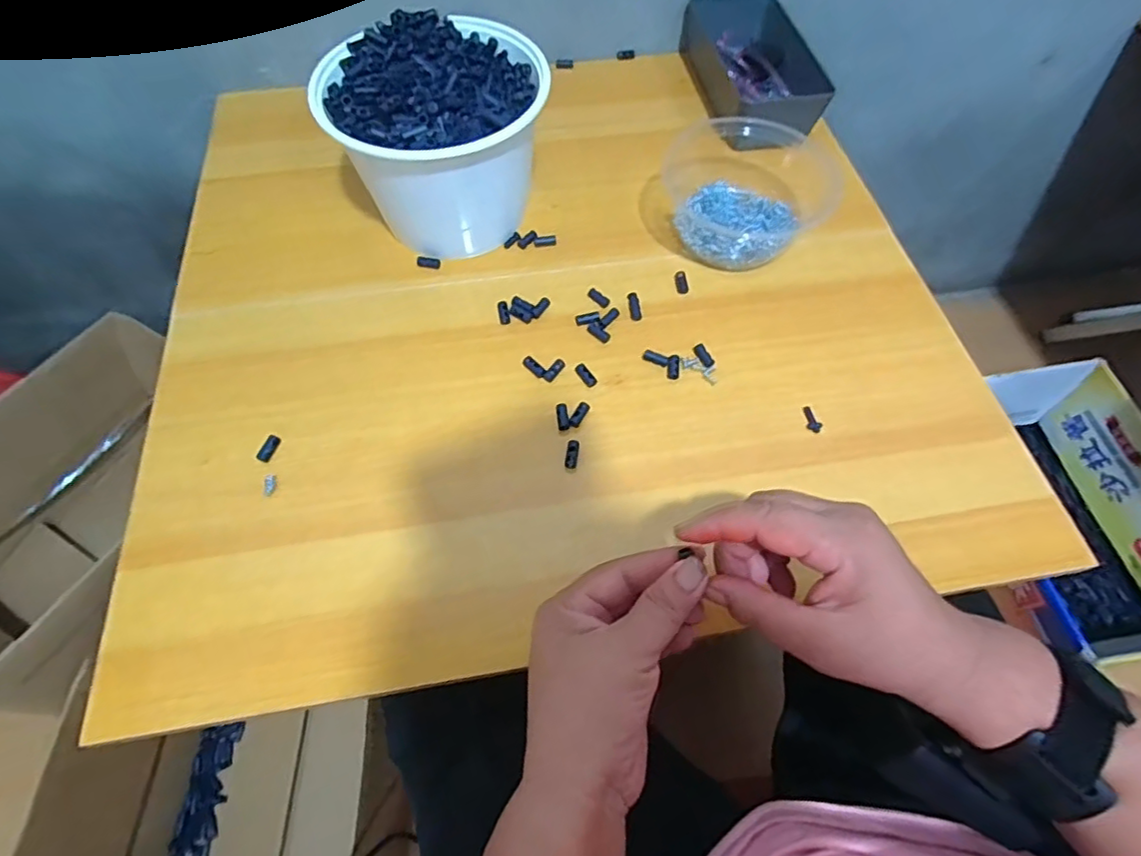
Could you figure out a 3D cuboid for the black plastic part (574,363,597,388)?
[{"bbox_3d":[0.011,-0.039,0.420,0.009,0.004,0.021,-30,66,-14],"label":"black plastic part"}]

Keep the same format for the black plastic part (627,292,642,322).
[{"bbox_3d":[0.050,-0.096,0.452,0.009,0.004,0.027,-6,63,-3],"label":"black plastic part"}]

